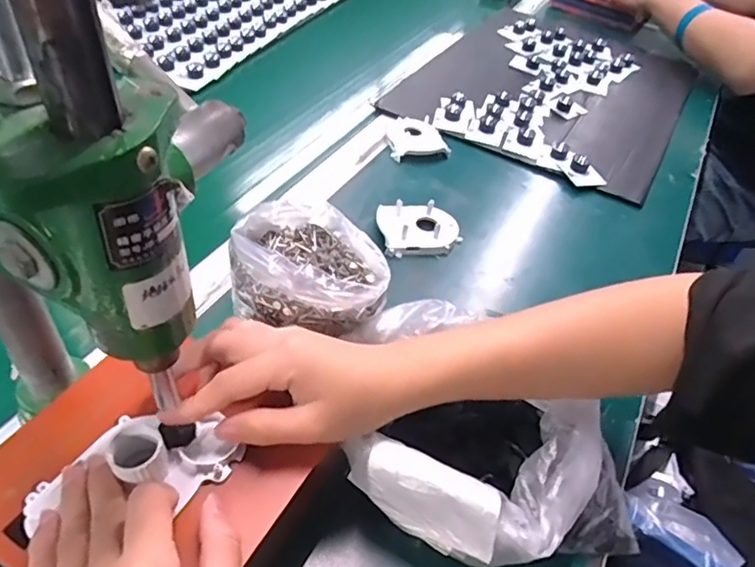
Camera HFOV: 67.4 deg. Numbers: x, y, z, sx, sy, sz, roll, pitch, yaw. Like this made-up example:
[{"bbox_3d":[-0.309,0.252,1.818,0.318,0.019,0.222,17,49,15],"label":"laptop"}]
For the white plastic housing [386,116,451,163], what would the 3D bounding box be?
[{"bbox_3d":[0.046,-0.180,0.696,0.066,0.019,0.074,-7,47,-15],"label":"white plastic housing"}]

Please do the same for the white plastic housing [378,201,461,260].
[{"bbox_3d":[0.043,-0.055,0.578,0.081,0.027,0.065,-3,46,-11],"label":"white plastic housing"}]

